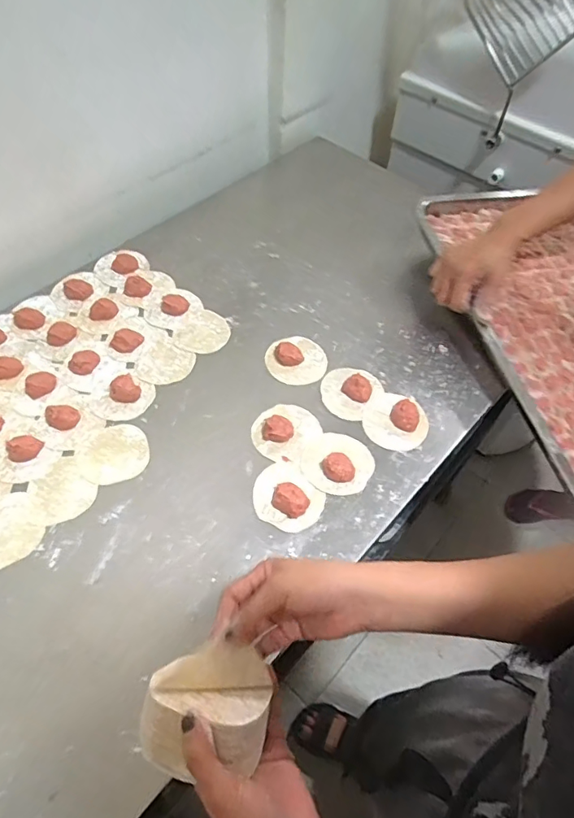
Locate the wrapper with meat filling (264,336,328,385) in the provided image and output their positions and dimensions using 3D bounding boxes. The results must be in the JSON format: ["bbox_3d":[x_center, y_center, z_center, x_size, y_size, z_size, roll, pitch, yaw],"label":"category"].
[{"bbox_3d":[0.014,-0.072,0.698,0.085,0.017,0.085,1,55,-2],"label":"wrapper with meat filling"}]

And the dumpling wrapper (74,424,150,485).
[{"bbox_3d":[-0.212,0.053,0.605,0.084,0.004,0.078,1,55,-2],"label":"dumpling wrapper"}]

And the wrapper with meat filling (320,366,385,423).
[{"bbox_3d":[0.084,-0.026,0.667,0.075,0.016,0.079,22,57,12],"label":"wrapper with meat filling"}]

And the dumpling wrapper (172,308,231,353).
[{"bbox_3d":[-0.124,-0.114,0.724,0.077,0.007,0.078,1,59,-2],"label":"dumpling wrapper"}]

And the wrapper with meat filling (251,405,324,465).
[{"bbox_3d":[-0.003,0.023,0.625,0.074,0.022,0.082,29,59,16],"label":"wrapper with meat filling"}]

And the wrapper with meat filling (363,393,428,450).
[{"bbox_3d":[0.142,0.011,0.644,0.079,0.017,0.084,24,57,13],"label":"wrapper with meat filling"}]

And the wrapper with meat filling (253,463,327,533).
[{"bbox_3d":[-0.001,0.099,0.574,0.073,0.015,0.084,-37,64,-25],"label":"wrapper with meat filling"}]

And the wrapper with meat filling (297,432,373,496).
[{"bbox_3d":[0.061,0.061,0.601,0.085,0.021,0.080,20,57,11],"label":"wrapper with meat filling"}]

